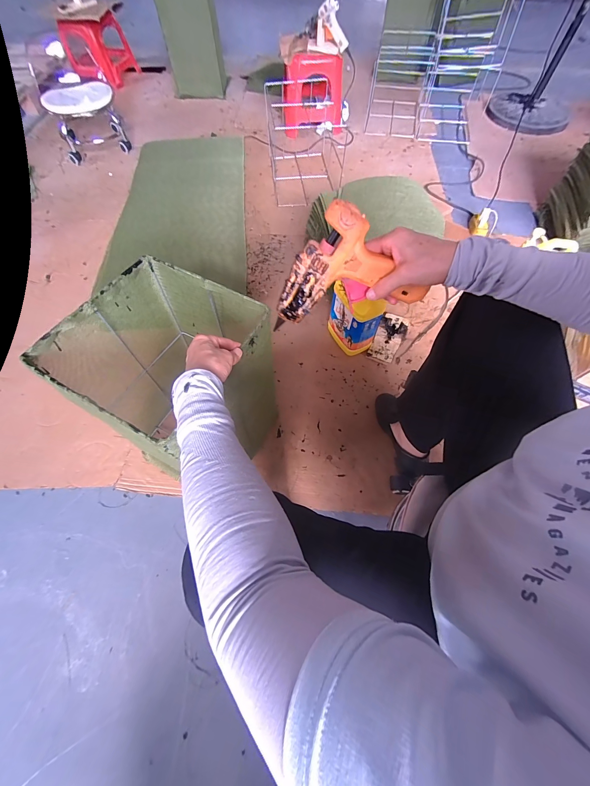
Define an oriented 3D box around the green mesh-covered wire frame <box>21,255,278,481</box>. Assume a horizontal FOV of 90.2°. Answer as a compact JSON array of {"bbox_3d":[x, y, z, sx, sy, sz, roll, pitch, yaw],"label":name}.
[{"bbox_3d":[-0.228,-0.022,0.629,0.299,0.392,0.278,30,69,13],"label":"green mesh-covered wire frame"}]

